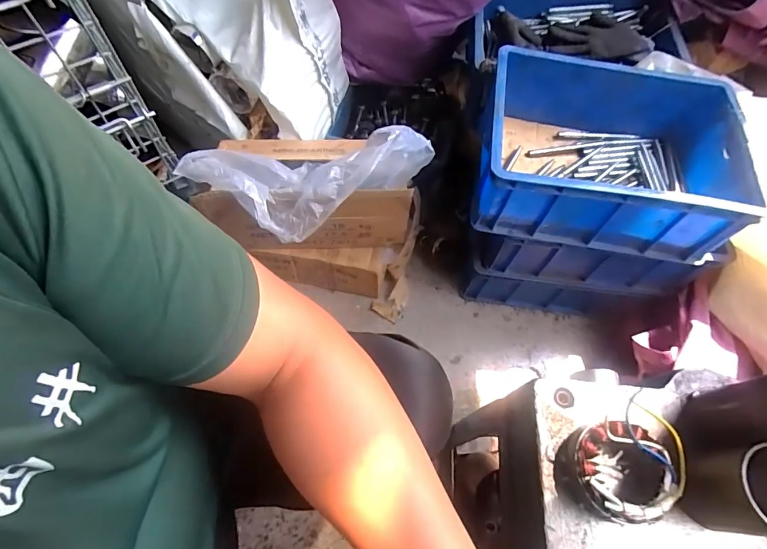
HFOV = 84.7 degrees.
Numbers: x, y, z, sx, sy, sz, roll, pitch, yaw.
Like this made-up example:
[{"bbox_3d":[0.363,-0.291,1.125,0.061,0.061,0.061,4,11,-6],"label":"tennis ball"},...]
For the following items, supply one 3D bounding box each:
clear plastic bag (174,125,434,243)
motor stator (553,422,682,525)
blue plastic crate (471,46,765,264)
[{"bbox_3d":[-0.098,-0.138,0.663,0.380,0.138,0.139,-11,64,-9],"label":"clear plastic bag"},{"bbox_3d":[0.212,0.181,0.385,0.088,0.056,0.076,11,63,2],"label":"motor stator"},{"bbox_3d":[0.377,-0.202,0.716,0.414,0.144,0.287,10,63,1],"label":"blue plastic crate"}]

